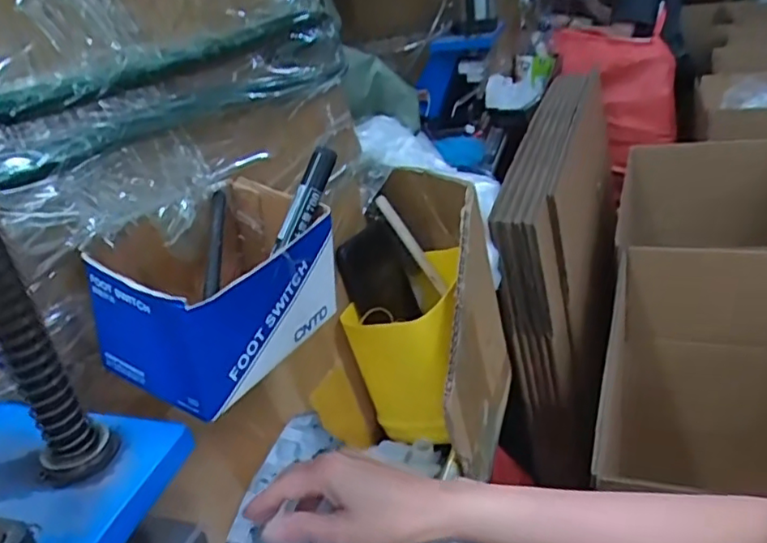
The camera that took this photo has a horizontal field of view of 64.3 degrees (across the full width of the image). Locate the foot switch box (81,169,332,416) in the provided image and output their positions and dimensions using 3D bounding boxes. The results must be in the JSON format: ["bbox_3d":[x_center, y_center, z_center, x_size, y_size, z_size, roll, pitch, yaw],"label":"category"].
[{"bbox_3d":[-0.091,0.008,0.351,0.092,0.074,0.125,8,32,26],"label":"foot switch box"}]

